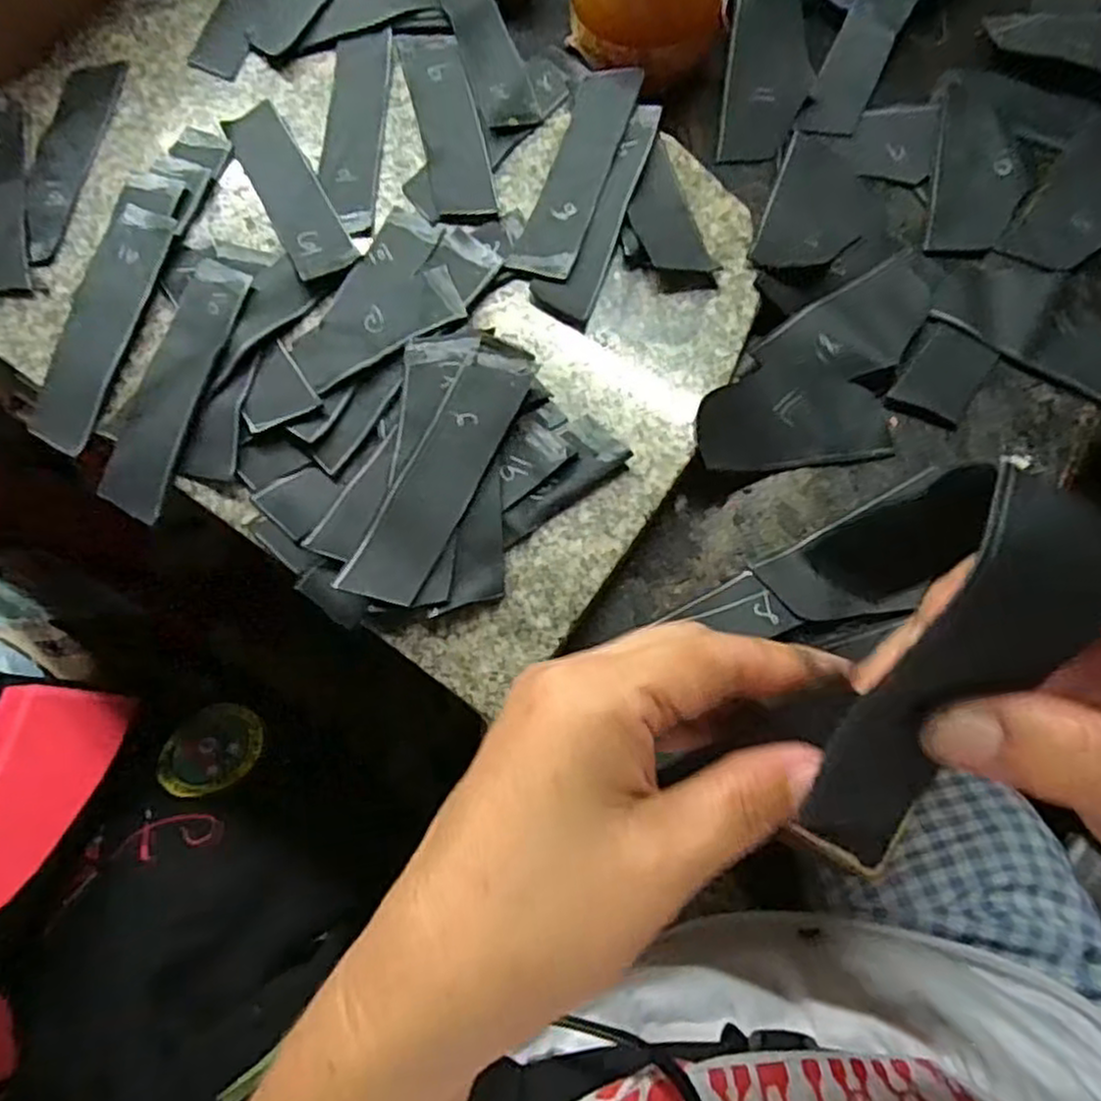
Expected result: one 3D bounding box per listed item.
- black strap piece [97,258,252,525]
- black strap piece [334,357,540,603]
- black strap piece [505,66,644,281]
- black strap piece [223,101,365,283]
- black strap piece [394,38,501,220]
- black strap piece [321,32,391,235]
[{"bbox_3d":[-0.160,-0.073,0.315,0.030,0.007,0.117,13,74,6],"label":"black strap piece"},{"bbox_3d":[-0.042,-0.031,0.294,0.030,0.006,0.114,27,76,4],"label":"black strap piece"},{"bbox_3d":[0.012,-0.180,0.348,0.031,0.005,0.120,17,77,15],"label":"black strap piece"},{"bbox_3d":[-0.124,-0.173,0.351,0.028,0.004,0.112,-26,71,-10],"label":"black strap piece"},{"bbox_3d":[-0.051,-0.210,0.359,0.029,0.004,0.120,-14,73,-3],"label":"black strap piece"},{"bbox_3d":[-0.097,-0.210,0.366,0.029,0.005,0.126,1,73,2],"label":"black strap piece"}]

